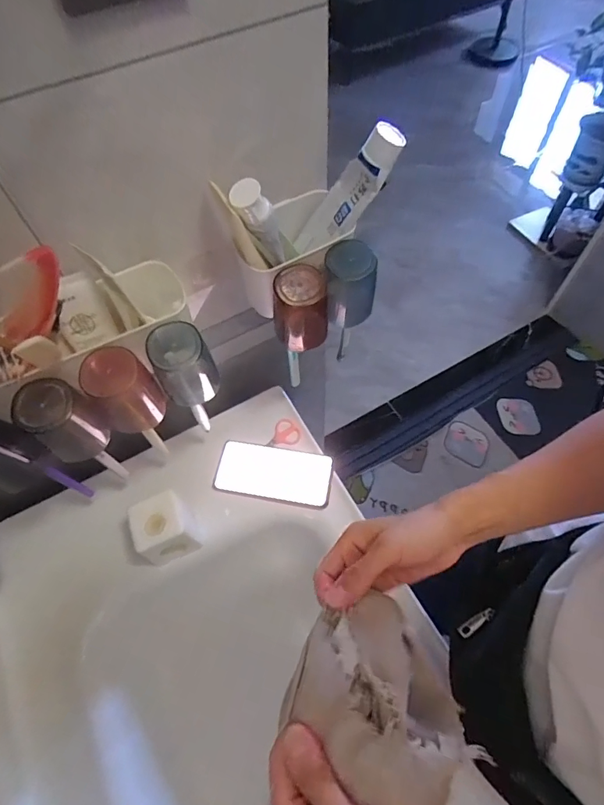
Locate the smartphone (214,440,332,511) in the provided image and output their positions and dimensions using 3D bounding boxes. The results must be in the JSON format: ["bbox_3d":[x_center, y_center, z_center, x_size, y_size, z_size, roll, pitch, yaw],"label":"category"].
[{"bbox_3d":[-0.039,0.100,0.624,0.161,0.010,0.081,9,61,8],"label":"smartphone"}]

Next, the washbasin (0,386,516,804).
[{"bbox_3d":[-0.004,0.484,0.465,0.497,0.229,0.999,-27,63,-12],"label":"washbasin"}]

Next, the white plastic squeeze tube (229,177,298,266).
[{"bbox_3d":[-0.037,-0.171,0.419,0.025,0.085,0.026,1,57,33],"label":"white plastic squeeze tube"}]

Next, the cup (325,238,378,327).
[{"bbox_3d":[0.054,-0.128,0.495,0.055,0.096,0.050,10,62,8],"label":"cup"}]

